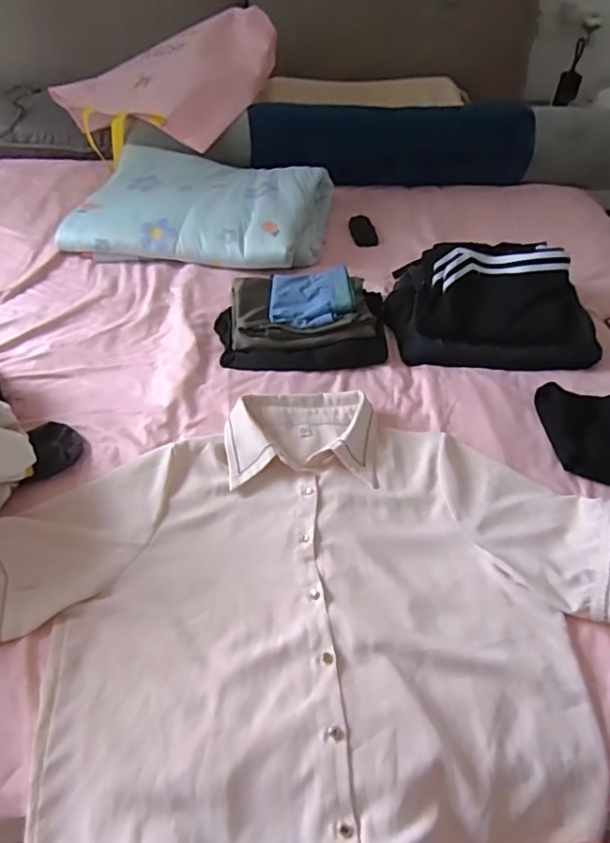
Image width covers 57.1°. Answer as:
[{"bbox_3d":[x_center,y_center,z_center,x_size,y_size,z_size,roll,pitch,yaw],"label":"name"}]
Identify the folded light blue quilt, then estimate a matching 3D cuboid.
[{"bbox_3d":[-0.221,-0.471,1.232,0.532,0.107,0.348,9,46,8],"label":"folded light blue quilt"}]

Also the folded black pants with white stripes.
[{"bbox_3d":[0.316,-0.216,0.971,0.328,0.126,0.229,3,45,2],"label":"folded black pants with white stripes"}]

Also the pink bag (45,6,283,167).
[{"bbox_3d":[-0.305,-0.844,1.429,0.549,0.113,0.429,-33,65,-4],"label":"pink bag"}]

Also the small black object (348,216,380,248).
[{"bbox_3d":[0.132,-0.437,1.285,0.051,0.010,0.116,-19,55,3],"label":"small black object"}]

